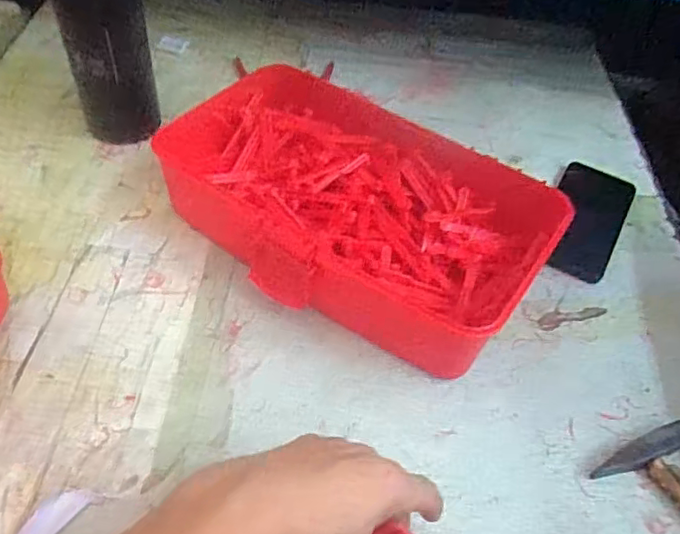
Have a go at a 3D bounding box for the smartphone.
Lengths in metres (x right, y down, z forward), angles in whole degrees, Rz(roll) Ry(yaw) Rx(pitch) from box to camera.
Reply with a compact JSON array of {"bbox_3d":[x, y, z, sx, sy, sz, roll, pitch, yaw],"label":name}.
[{"bbox_3d":[0.262,-0.053,0.643,0.074,0.006,0.176,26,51,15],"label":"smartphone"}]

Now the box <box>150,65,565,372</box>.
[{"bbox_3d":[0.008,-0.057,0.569,0.349,0.088,0.219,30,52,18],"label":"box"}]

